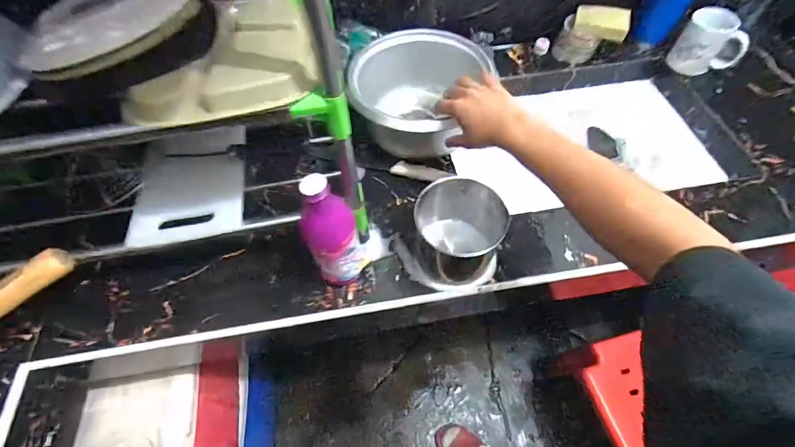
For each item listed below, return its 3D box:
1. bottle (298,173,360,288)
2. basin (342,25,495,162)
[{"bbox_3d":[-0.085,0.022,0.497,0.067,0.216,0.057,-16,60,-8],"label":"bottle"},{"bbox_3d":[0.027,-0.229,0.676,0.192,0.143,0.229,32,65,19],"label":"basin"}]

